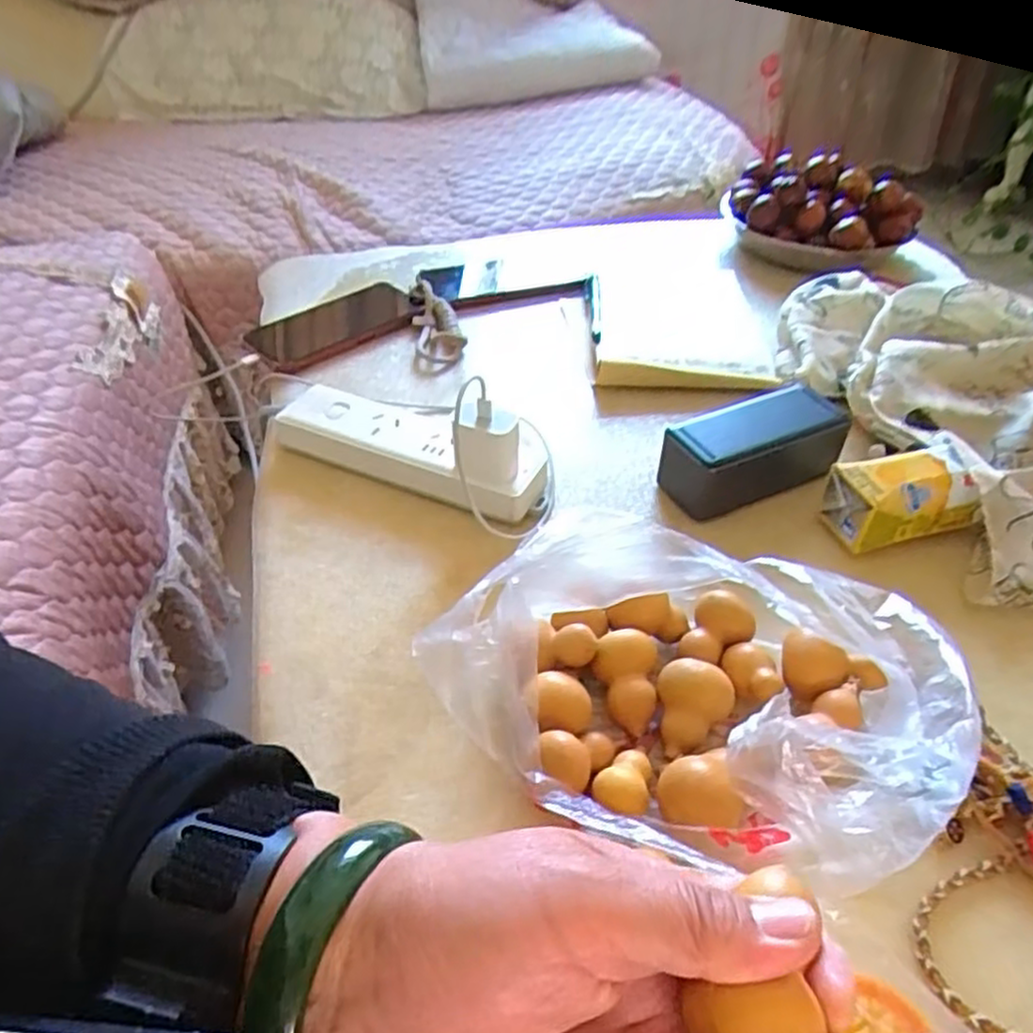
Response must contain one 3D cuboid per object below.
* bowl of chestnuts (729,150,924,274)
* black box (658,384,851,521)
[{"bbox_3d":[0.340,-0.342,0.834,0.192,0.079,0.182,15,44,15],"label":"bowl of chestnuts"},{"bbox_3d":[0.163,-0.045,0.528,0.131,0.049,0.061,-17,45,-19],"label":"black box"}]

